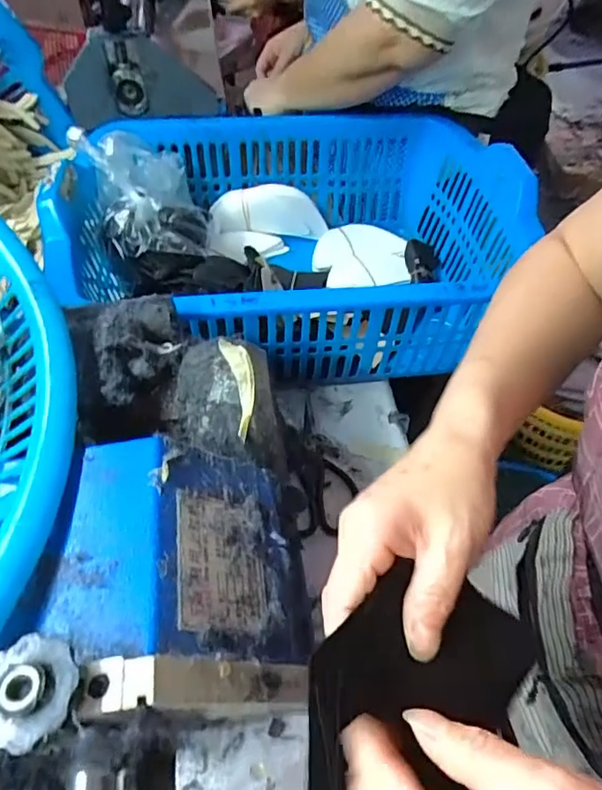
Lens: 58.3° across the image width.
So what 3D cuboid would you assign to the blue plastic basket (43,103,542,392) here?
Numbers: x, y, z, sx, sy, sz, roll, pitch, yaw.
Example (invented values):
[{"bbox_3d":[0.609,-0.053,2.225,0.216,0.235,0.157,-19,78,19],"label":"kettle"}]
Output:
[{"bbox_3d":[-0.007,-0.186,0.682,0.521,0.191,0.386,-4,51,-4],"label":"blue plastic basket"}]

